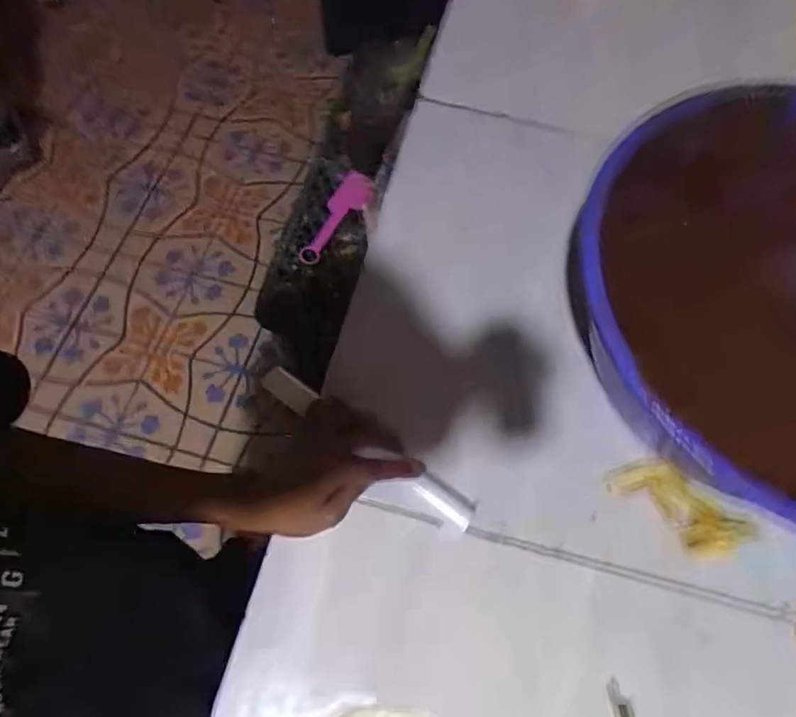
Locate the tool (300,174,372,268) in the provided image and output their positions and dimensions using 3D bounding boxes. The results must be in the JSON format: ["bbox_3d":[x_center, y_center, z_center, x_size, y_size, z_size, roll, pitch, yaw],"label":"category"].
[{"bbox_3d":[-0.085,-0.212,0.828,0.051,0.032,0.170,23,66,8],"label":"tool"}]

